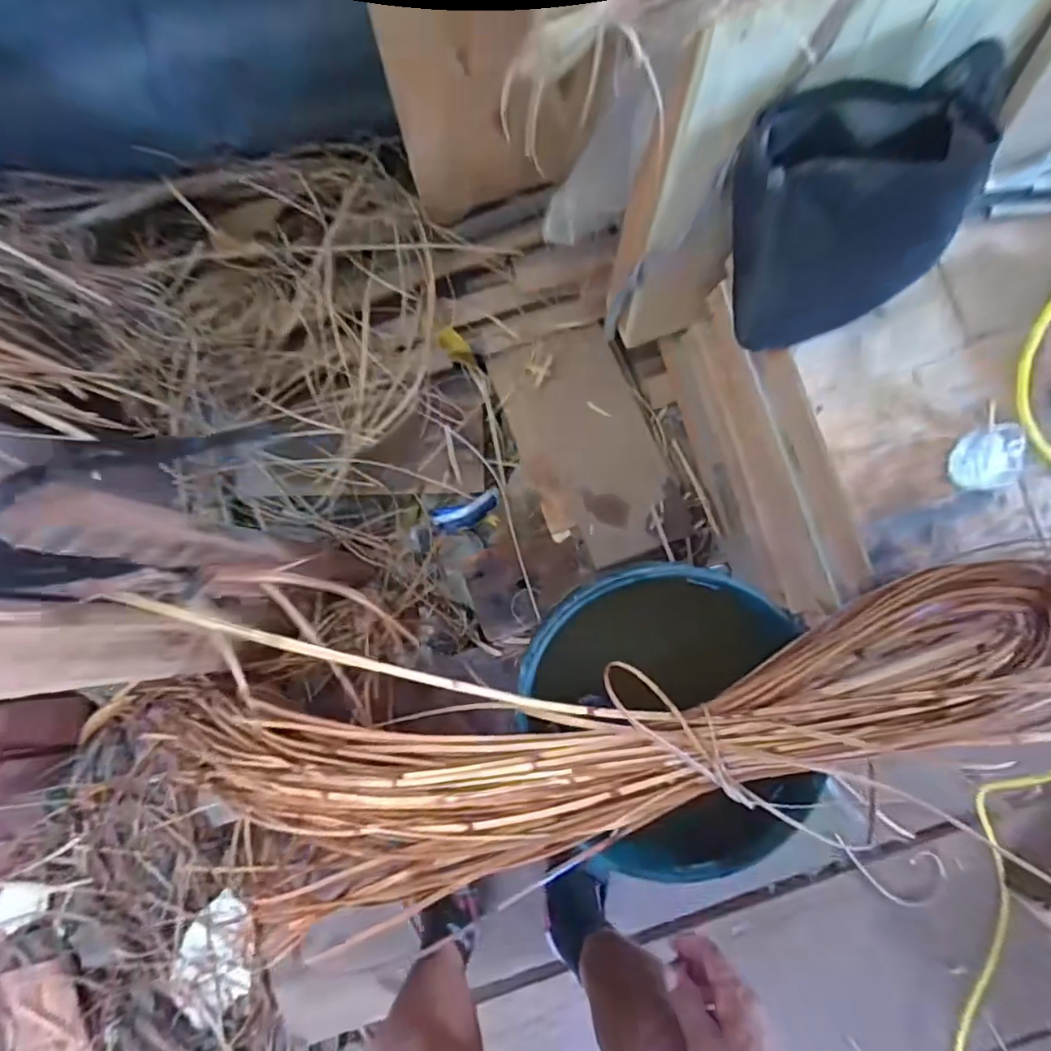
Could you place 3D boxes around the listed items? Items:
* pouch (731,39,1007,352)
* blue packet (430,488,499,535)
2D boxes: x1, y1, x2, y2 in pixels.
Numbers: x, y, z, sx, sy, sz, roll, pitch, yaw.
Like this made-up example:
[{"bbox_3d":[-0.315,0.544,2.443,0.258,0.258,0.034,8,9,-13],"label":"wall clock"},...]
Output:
[{"bbox_3d":[0.265,-0.265,0.506,0.173,0.152,0.164,-24,92,-3],"label":"pouch"},{"bbox_3d":[-0.098,-0.023,1.027,0.121,0.015,0.049,-23,92,12],"label":"blue packet"}]

